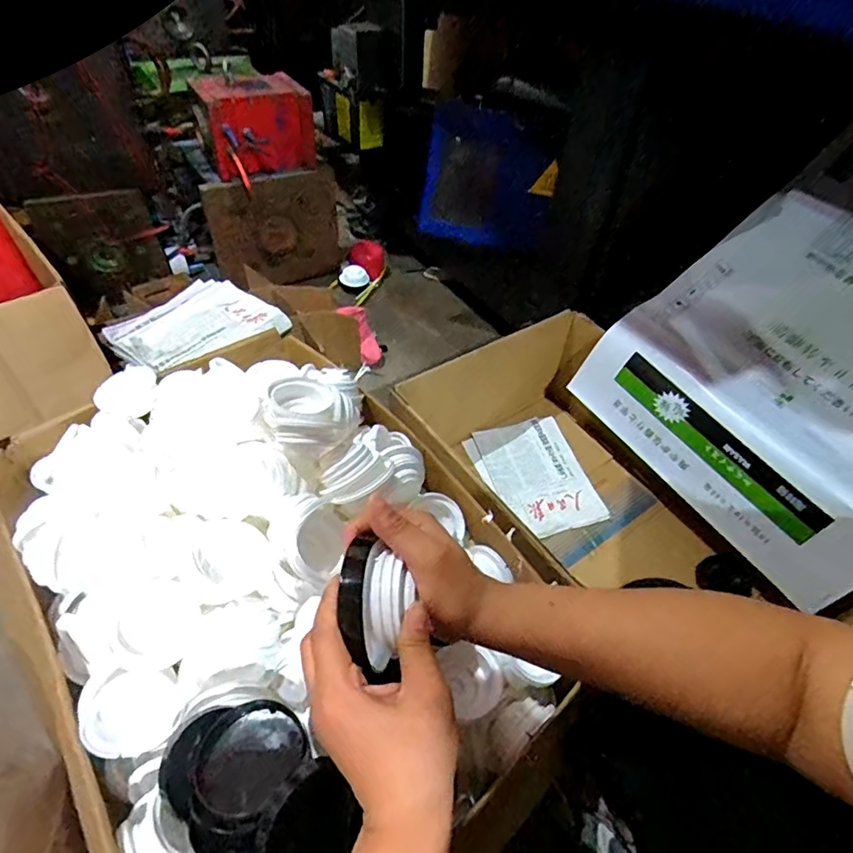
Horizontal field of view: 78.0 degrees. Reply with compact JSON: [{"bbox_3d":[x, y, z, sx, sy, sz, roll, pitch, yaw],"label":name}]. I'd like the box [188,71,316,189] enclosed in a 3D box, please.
[{"bbox_3d":[-0.403,-0.721,1.262,0.241,0.186,0.154,-21,52,-21],"label":"box"}]

